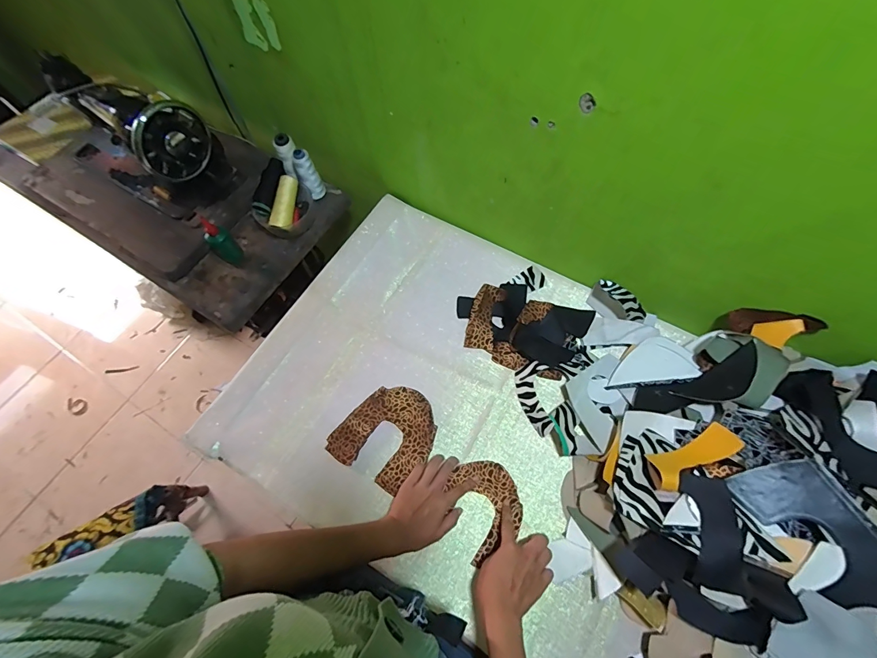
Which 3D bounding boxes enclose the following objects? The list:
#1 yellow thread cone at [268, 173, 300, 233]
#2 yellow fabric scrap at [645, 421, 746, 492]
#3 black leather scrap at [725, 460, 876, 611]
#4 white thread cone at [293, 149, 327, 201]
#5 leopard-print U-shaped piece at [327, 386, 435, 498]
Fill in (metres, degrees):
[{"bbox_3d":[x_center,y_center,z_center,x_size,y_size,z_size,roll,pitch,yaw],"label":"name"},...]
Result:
[{"bbox_3d":[-0.316,-0.260,0.811,0.035,0.036,0.113,8,80,5],"label":"yellow thread cone"},{"bbox_3d":[0.340,0.169,0.526,0.124,0.057,0.017,-24,109,-11],"label":"yellow fabric scrap"},{"bbox_3d":[0.430,0.233,0.435,0.086,0.009,0.174,-41,62,17],"label":"black leather scrap"},{"bbox_3d":[-0.273,-0.323,0.831,0.042,0.123,0.033,-23,66,-8],"label":"white thread cone"},{"bbox_3d":[-0.085,0.172,0.656,0.143,0.019,0.161,33,71,16],"label":"leopard-print U-shaped piece"}]

